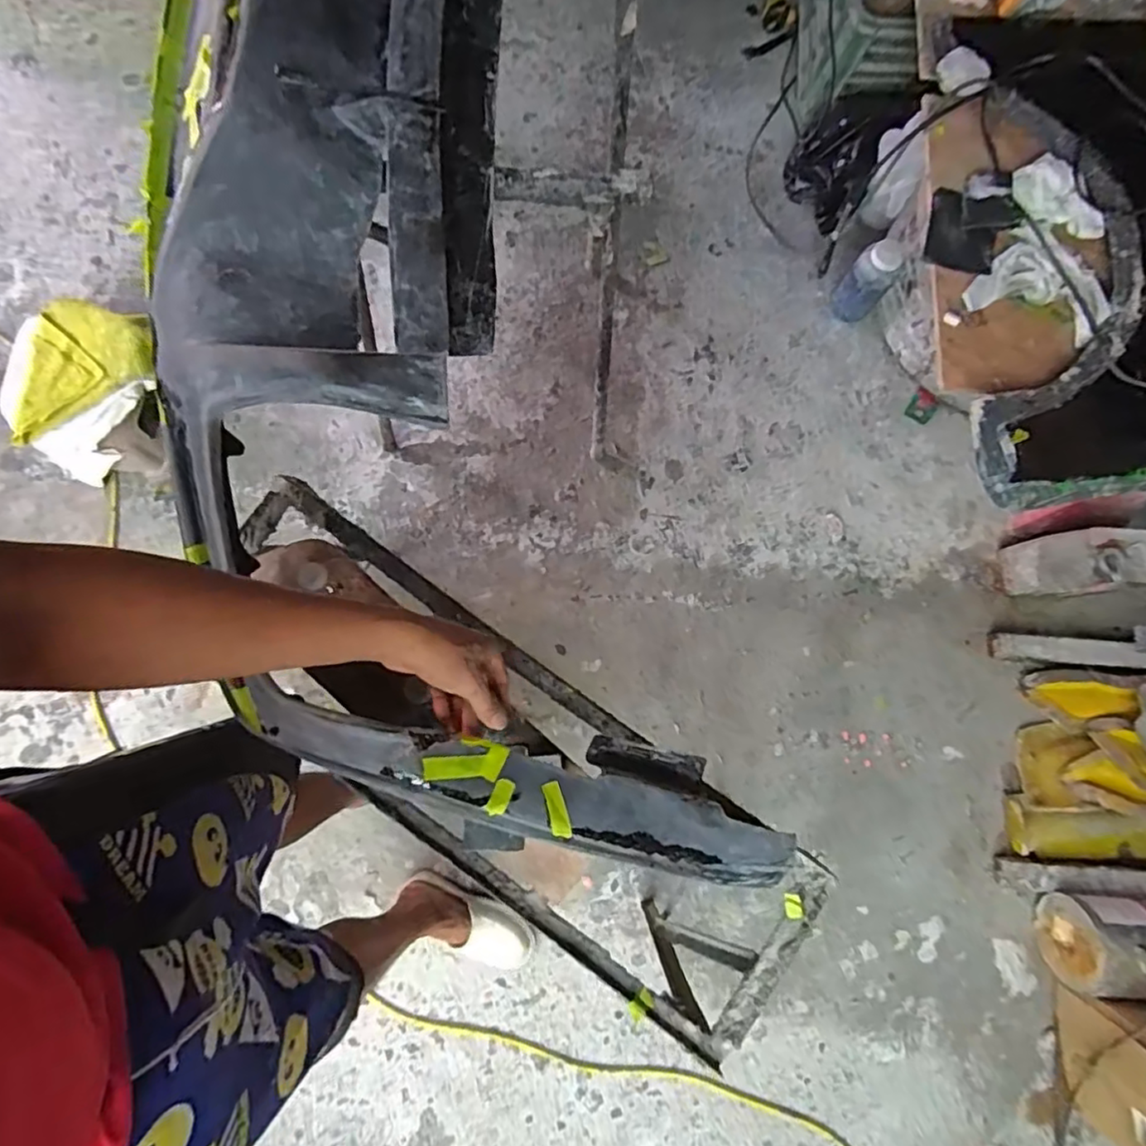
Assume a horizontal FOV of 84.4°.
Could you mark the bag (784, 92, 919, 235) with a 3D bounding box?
[{"bbox_3d":[0.591,-0.945,1.425,0.201,0.213,0.206,36,81,4],"label":"bag"}]

